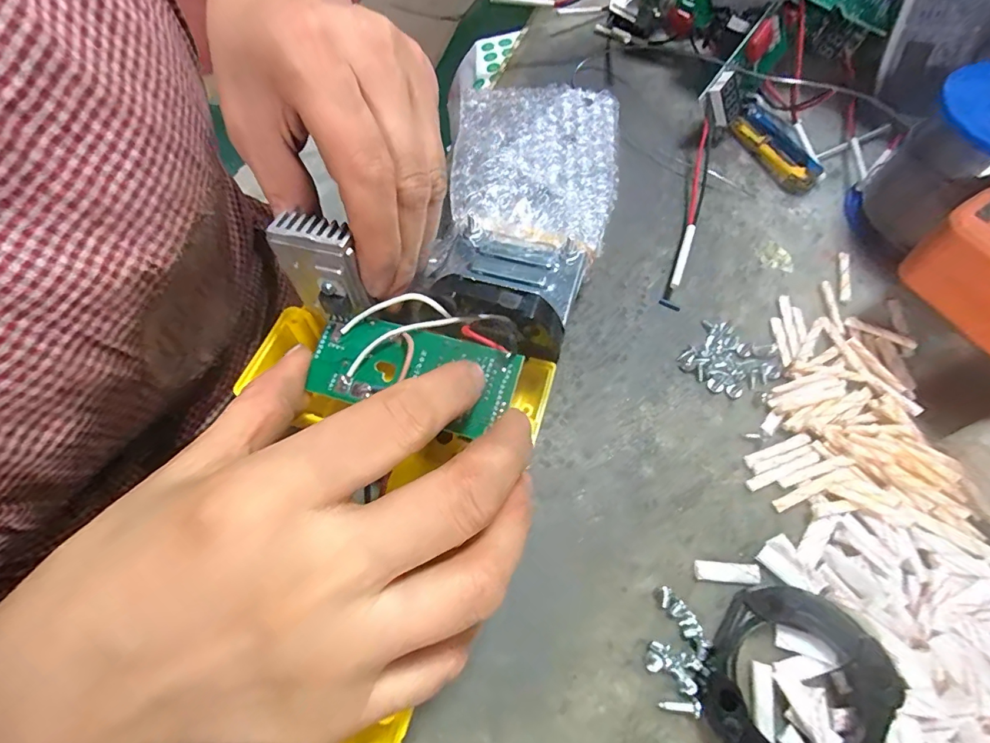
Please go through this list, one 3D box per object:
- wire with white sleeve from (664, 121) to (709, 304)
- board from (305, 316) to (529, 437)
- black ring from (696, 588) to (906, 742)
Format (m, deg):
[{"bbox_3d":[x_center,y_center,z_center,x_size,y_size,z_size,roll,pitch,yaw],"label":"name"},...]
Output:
[{"bbox_3d":[0.104,-0.086,0.240,0.009,0.020,0.109,15,64,10],"label":"wire with white sleeve"},{"bbox_3d":[-0.031,0.001,0.168,0.076,0.008,0.033,10,64,10],"label":"board"},{"bbox_3d":[0.100,0.104,0.149,0.056,0.013,0.056,-1,63,2],"label":"black ring"}]

